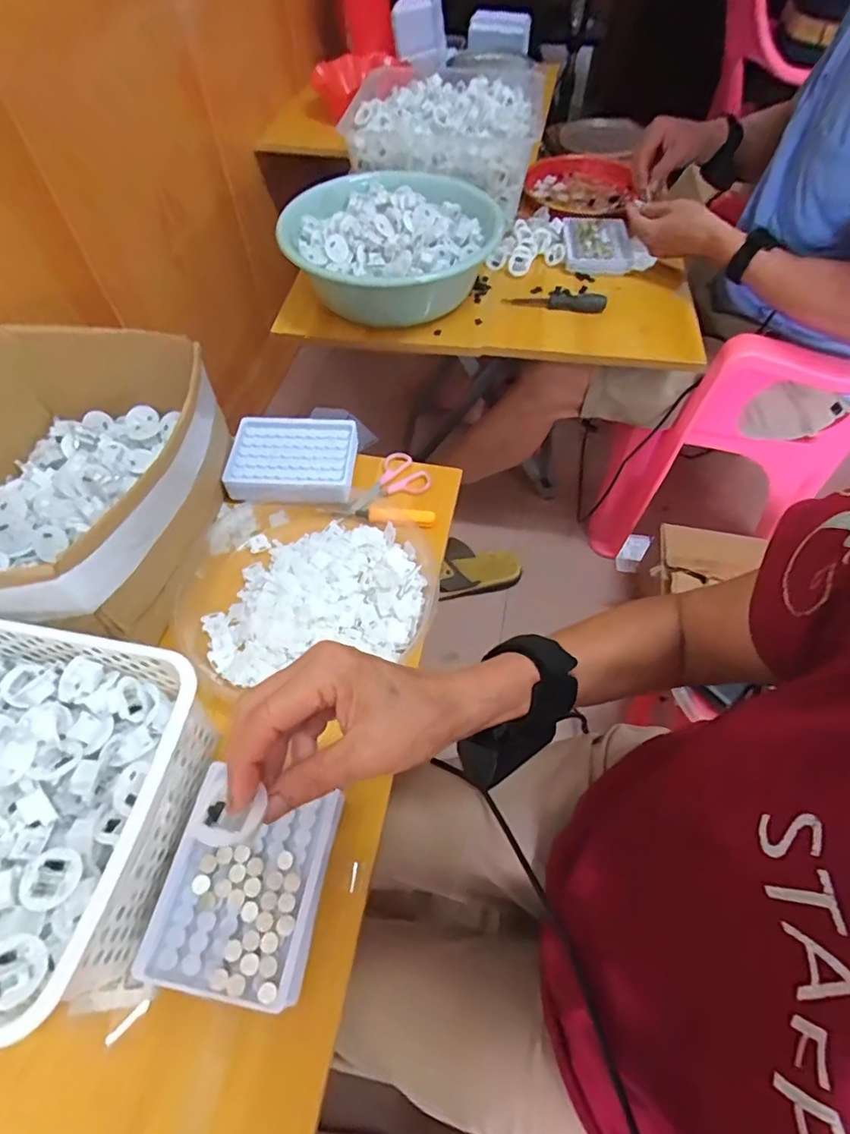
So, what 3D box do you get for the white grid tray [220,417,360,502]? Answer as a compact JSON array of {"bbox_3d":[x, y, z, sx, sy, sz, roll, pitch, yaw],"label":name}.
[{"bbox_3d":[-0.145,-0.121,0.599,0.136,0.025,0.104,4,57,2],"label":"white grid tray"}]

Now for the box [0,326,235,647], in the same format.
[{"bbox_3d":[-0.345,-0.079,0.498,0.276,0.129,0.293,6,57,4],"label":"box"}]

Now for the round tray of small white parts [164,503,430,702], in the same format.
[{"bbox_3d":[-0.116,0.021,0.521,0.241,0.027,0.206,6,57,3],"label":"round tray of small white parts"}]

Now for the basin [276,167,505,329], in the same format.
[{"bbox_3d":[-0.039,-0.449,0.771,0.300,0.096,0.259,-33,63,-20],"label":"basin"}]

